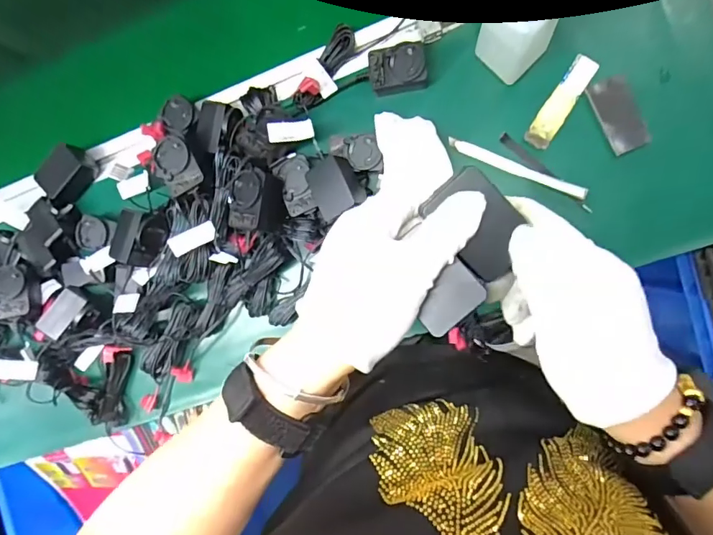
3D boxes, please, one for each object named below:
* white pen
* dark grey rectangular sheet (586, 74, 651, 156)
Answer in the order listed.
[{"bbox_3d":[0.160,-0.101,0.478,0.141,0.011,0.014,25,95,10],"label":"white pen"},{"bbox_3d":[0.258,-0.150,0.463,0.038,0.004,0.073,-24,86,10],"label":"dark grey rectangular sheet"}]

